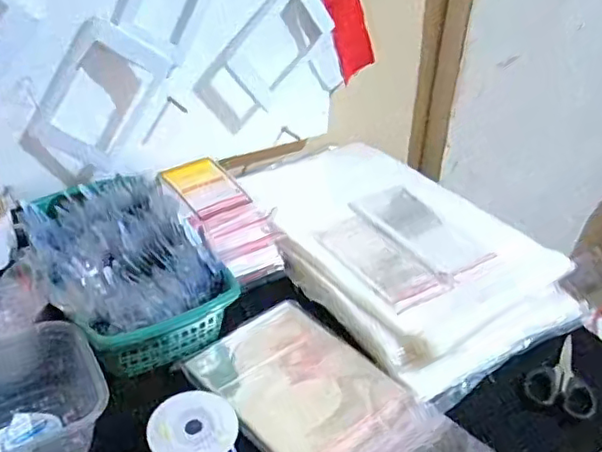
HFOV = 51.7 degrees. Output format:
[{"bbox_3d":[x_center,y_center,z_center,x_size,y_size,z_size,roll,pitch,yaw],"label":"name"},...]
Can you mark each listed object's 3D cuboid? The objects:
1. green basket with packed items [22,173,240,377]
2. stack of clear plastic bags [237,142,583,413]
[{"bbox_3d":[-0.170,0.034,0.608,0.149,0.082,0.221,-16,39,-26],"label":"green basket with packed items"},{"bbox_3d":[0.101,0.017,0.711,0.252,0.051,0.374,-19,41,-30],"label":"stack of clear plastic bags"}]

